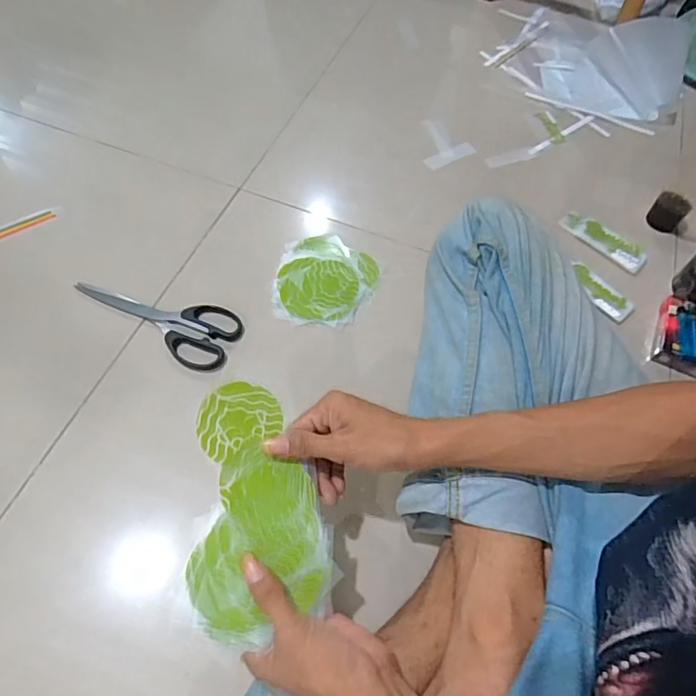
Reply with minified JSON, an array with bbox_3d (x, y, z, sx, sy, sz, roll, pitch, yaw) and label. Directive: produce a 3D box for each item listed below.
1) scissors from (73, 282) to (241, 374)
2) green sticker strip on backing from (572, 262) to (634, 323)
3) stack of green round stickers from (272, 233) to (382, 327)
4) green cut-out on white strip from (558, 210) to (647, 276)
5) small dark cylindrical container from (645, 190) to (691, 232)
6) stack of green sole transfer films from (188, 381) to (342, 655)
[{"bbox_3d":[-0.218,-0.041,0.594,0.200,0.010,0.081,24,62,11],"label":"scissors"},{"bbox_3d":[0.318,-0.072,0.664,0.040,0.010,0.093,-37,68,-21],"label":"green sticker strip on backing"},{"bbox_3d":[-0.025,-0.088,0.632,0.120,0.011,0.136,9,60,3],"label":"stack of green round stickers"},{"bbox_3d":[0.350,-0.148,0.714,0.120,0.007,0.048,41,67,16],"label":"green cut-out on white strip"},{"bbox_3d":[0.453,-0.193,0.733,0.047,0.040,0.036,40,63,18],"label":"small dark cylindrical container"},{"bbox_3d":[-0.079,0.121,0.406,0.106,0.020,0.181,-14,77,-17],"label":"stack of green sole transfer films"}]

